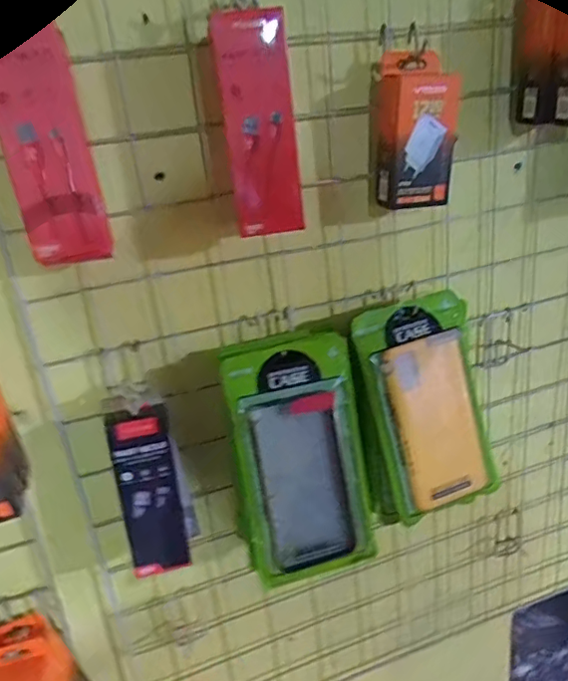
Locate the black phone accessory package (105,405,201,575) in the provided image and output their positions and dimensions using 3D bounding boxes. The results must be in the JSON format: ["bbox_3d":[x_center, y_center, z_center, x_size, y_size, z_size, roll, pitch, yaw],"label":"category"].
[{"bbox_3d":[-0.114,0.134,0.505,0.055,0.158,0.044,-7,23,-5],"label":"black phone accessory package"}]

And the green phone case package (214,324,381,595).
[{"bbox_3d":[0.017,0.106,0.518,0.128,0.221,0.020,-12,6,-13],"label":"green phone case package"}]

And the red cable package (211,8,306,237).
[{"bbox_3d":[-0.016,-0.158,0.420,0.055,0.149,0.023,-7,23,-5],"label":"red cable package"}]

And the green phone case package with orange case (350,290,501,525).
[{"bbox_3d":[0.144,0.064,0.558,0.121,0.210,0.019,-17,7,-12],"label":"green phone case package with orange case"}]

